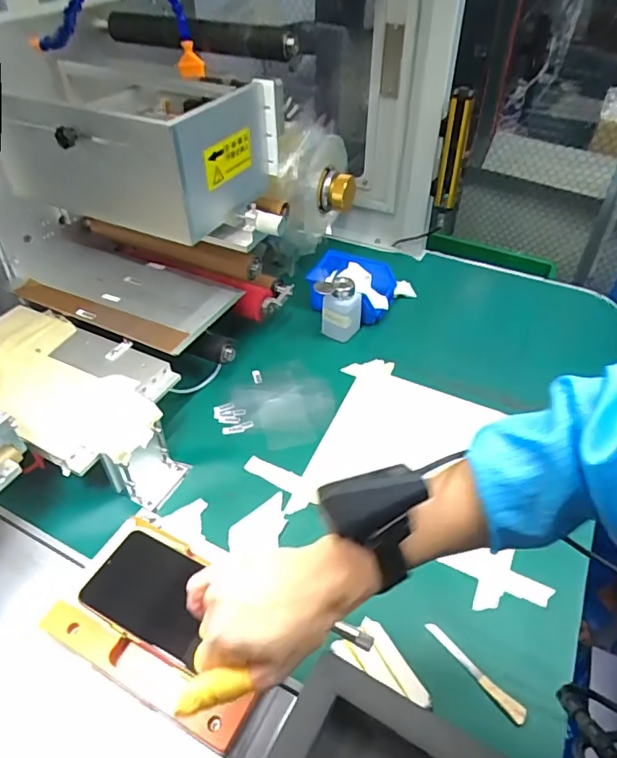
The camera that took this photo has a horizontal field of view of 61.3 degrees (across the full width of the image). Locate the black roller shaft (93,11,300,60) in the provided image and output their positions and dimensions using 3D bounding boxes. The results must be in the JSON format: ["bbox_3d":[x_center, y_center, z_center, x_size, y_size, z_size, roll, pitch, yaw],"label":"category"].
[{"bbox_3d":[-0.156,-0.461,0.699,0.306,0.037,0.040,13,42,13],"label":"black roller shaft"}]

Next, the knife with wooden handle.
[{"bbox_3d":[0.166,0.289,0.520,0.015,0.004,0.114,-28,49,-30],"label":"knife with wooden handle"}]

